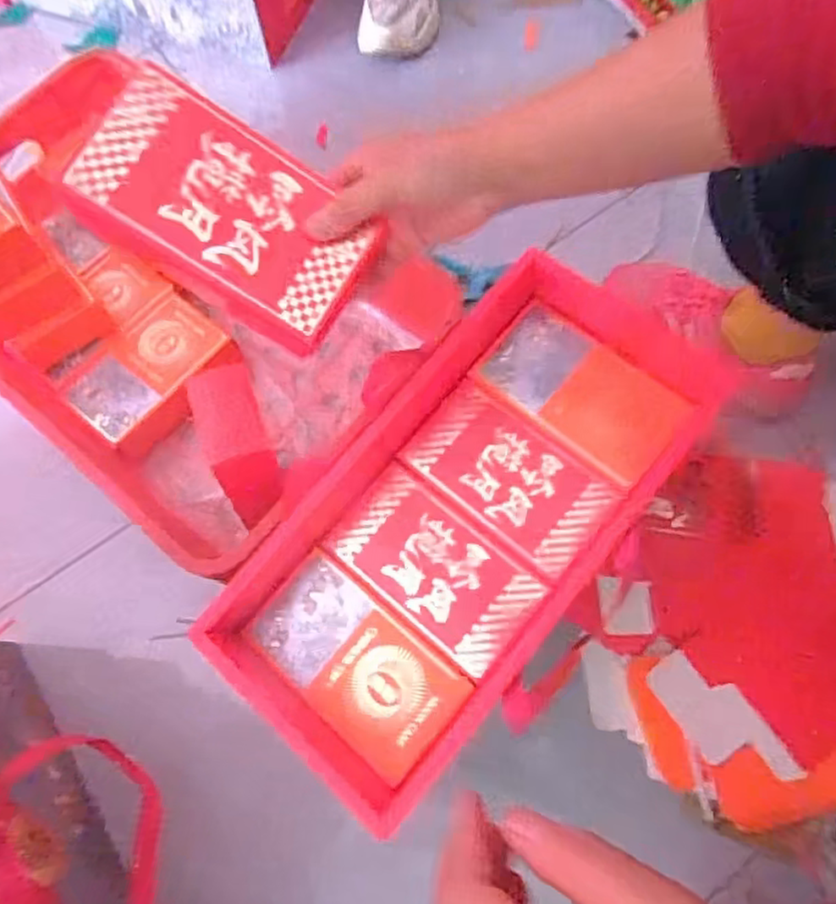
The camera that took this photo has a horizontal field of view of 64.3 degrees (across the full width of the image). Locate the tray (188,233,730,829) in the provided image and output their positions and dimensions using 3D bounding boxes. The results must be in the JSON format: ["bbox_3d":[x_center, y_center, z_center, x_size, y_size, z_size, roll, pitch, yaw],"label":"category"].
[{"bbox_3d":[0.039,0.045,0.515,0.210,0.064,0.413,38,75,15],"label":"tray"}]

